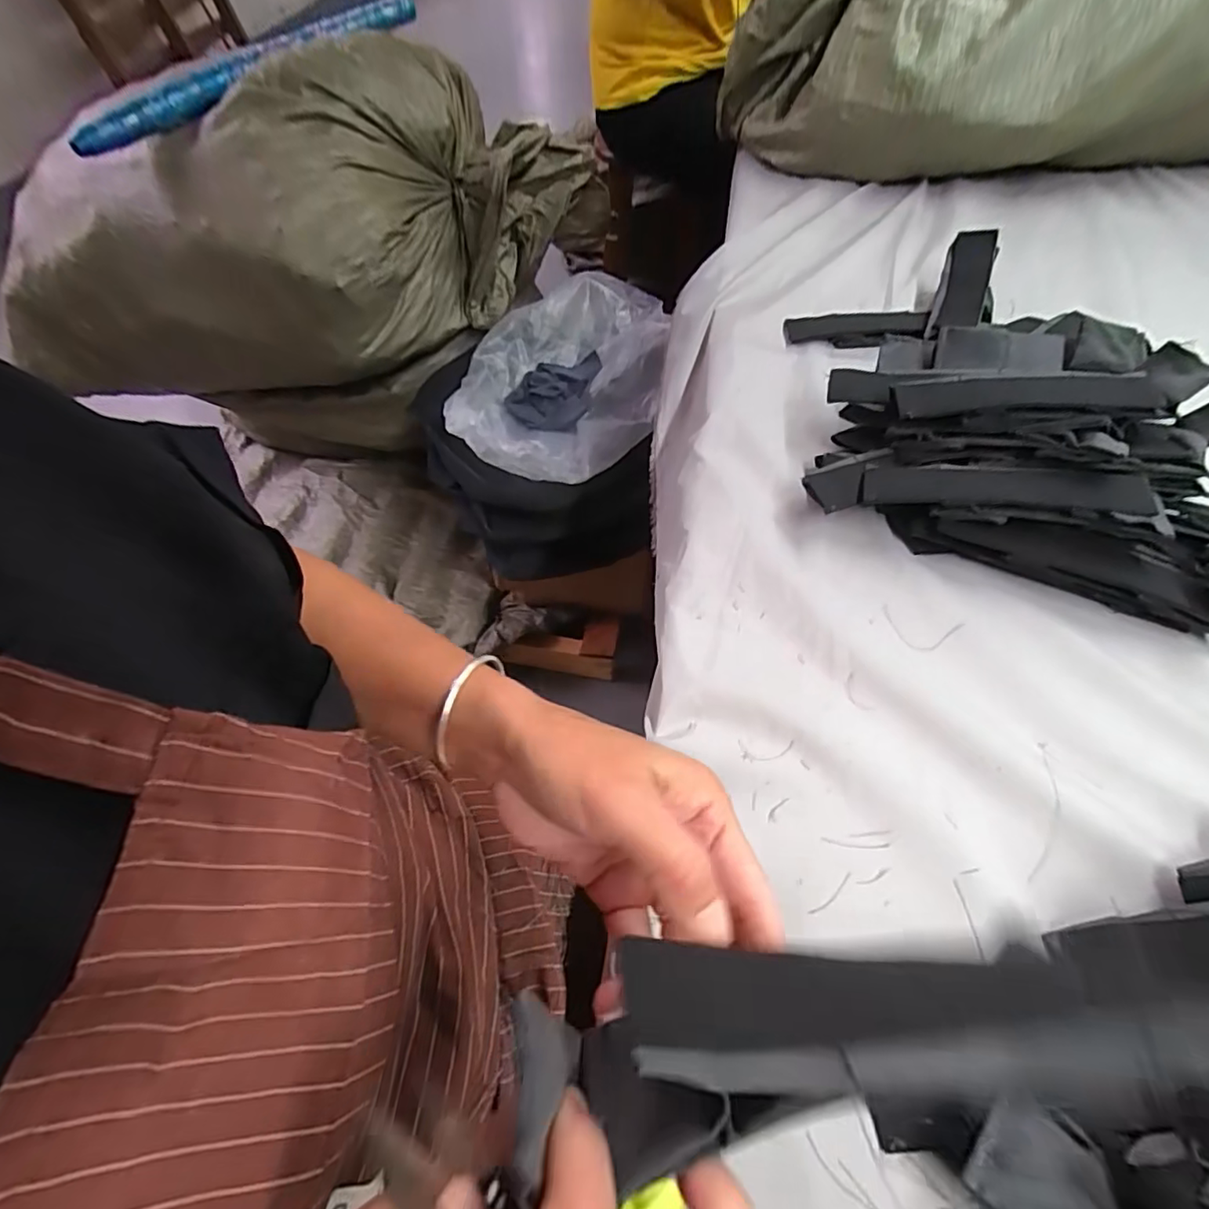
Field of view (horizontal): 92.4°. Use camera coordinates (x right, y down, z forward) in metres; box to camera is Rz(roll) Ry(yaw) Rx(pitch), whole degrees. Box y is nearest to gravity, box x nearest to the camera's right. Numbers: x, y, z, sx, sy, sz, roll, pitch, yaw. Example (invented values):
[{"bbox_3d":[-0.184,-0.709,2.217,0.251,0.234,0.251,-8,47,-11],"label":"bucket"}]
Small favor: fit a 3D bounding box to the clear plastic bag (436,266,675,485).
[{"bbox_3d":[-0.063,-0.363,0.932,0.316,0.112,0.390,33,64,22],"label":"clear plastic bag"}]

